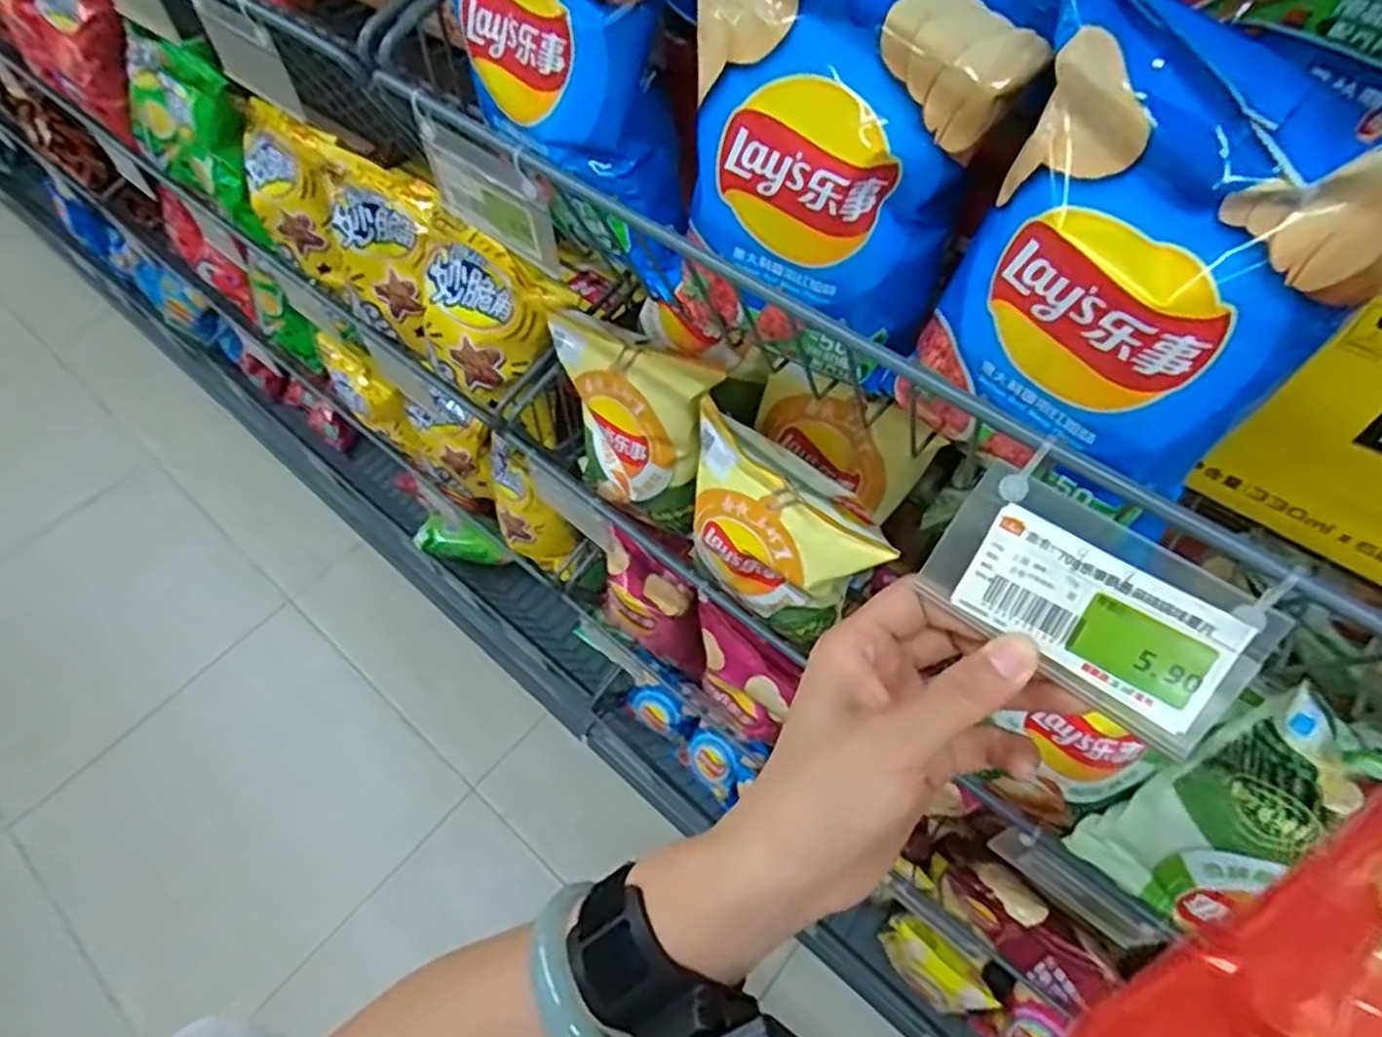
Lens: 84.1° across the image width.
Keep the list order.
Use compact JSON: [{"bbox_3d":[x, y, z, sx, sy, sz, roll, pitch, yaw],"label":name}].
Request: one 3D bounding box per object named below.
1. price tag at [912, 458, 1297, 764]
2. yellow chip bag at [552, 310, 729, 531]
[{"bbox_3d":[0.134,0.029,0.260,0.100,0.005,0.055,36,110,23],"label":"price tag"},{"bbox_3d":[-0.053,-0.075,0.629,0.146,0.137,0.064,28,63,18],"label":"yellow chip bag"}]

